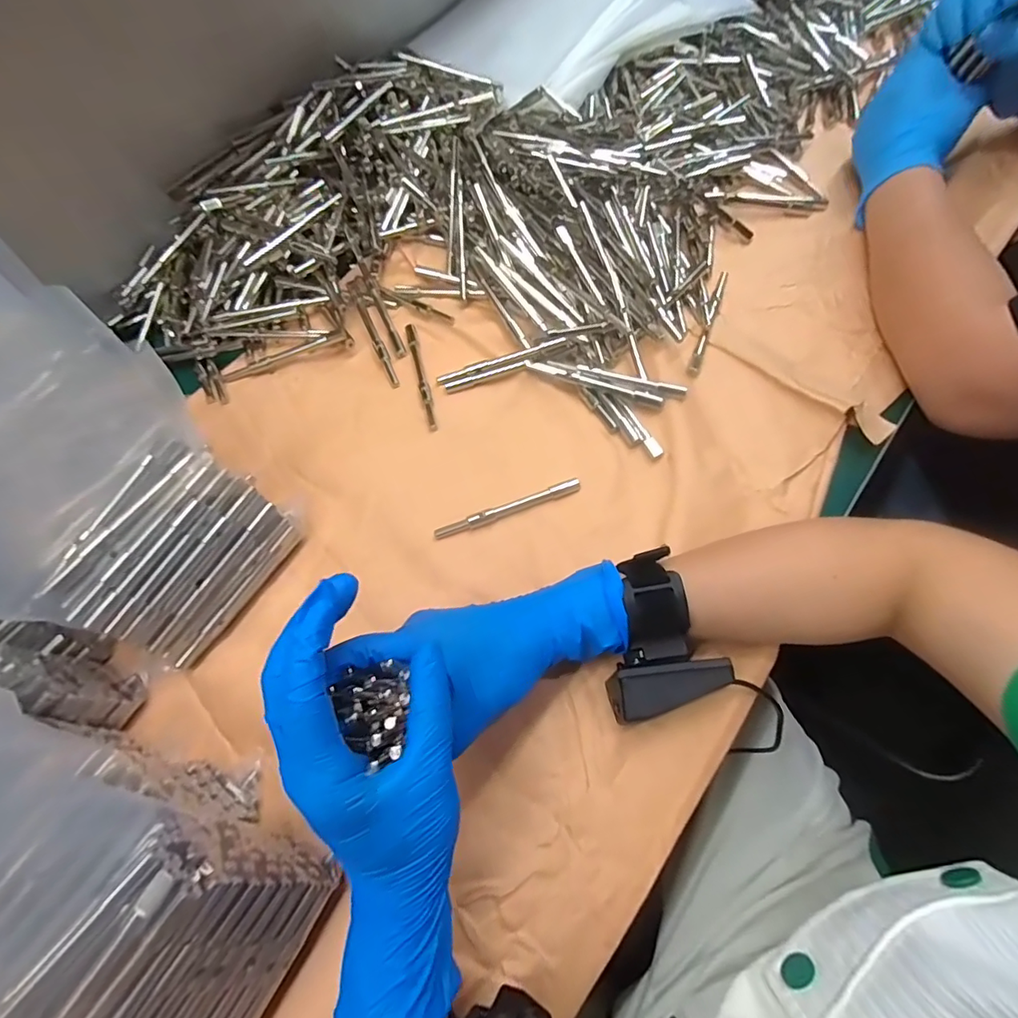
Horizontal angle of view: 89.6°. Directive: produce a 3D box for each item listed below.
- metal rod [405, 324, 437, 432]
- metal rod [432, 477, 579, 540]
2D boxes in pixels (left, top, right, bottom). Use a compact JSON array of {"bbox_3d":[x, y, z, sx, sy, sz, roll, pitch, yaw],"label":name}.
[{"bbox_3d":[-0.074,-0.115,0.431,0.008,0.011,0.113,-15,65,-4],"label":"metal rod"},{"bbox_3d":[0.000,-0.001,0.374,0.112,0.005,0.011,-21,66,-7],"label":"metal rod"}]

